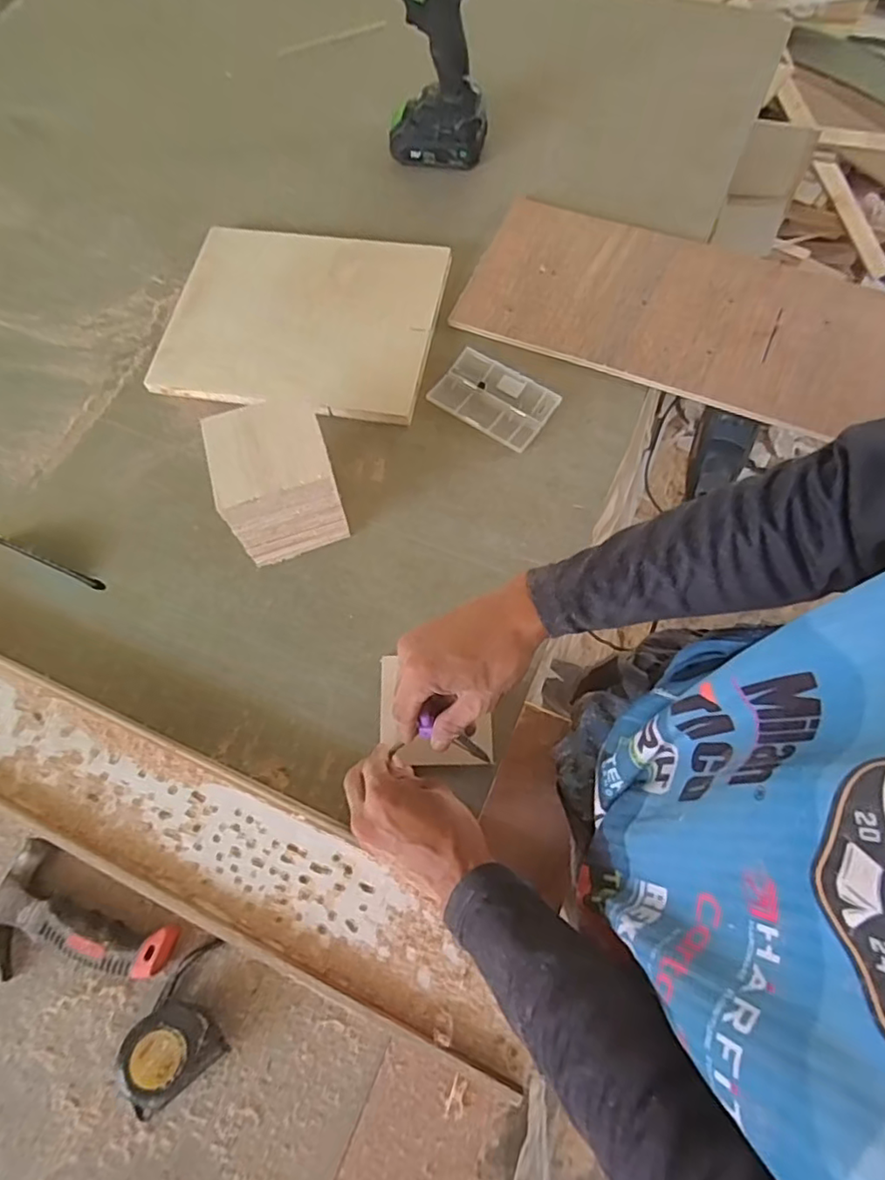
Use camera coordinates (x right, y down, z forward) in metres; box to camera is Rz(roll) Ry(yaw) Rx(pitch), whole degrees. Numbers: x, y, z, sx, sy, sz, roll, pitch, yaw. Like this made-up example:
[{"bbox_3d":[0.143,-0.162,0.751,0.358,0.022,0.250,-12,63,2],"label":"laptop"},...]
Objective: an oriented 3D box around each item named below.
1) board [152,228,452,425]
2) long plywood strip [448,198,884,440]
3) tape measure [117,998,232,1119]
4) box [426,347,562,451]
[{"bbox_3d":[-0.167,-0.329,0.735,0.311,0.026,0.254,10,69,6],"label":"board"},{"bbox_3d":[0.278,-0.327,0.702,0.488,0.030,0.223,23,71,10],"label":"long plywood strip"},{"bbox_3d":[-0.209,0.349,0.463,0.068,0.035,0.058,-25,70,-34],"label":"tape measure"},{"bbox_3d":[0.058,-0.214,0.682,0.128,0.016,0.081,35,74,14],"label":"box"}]

